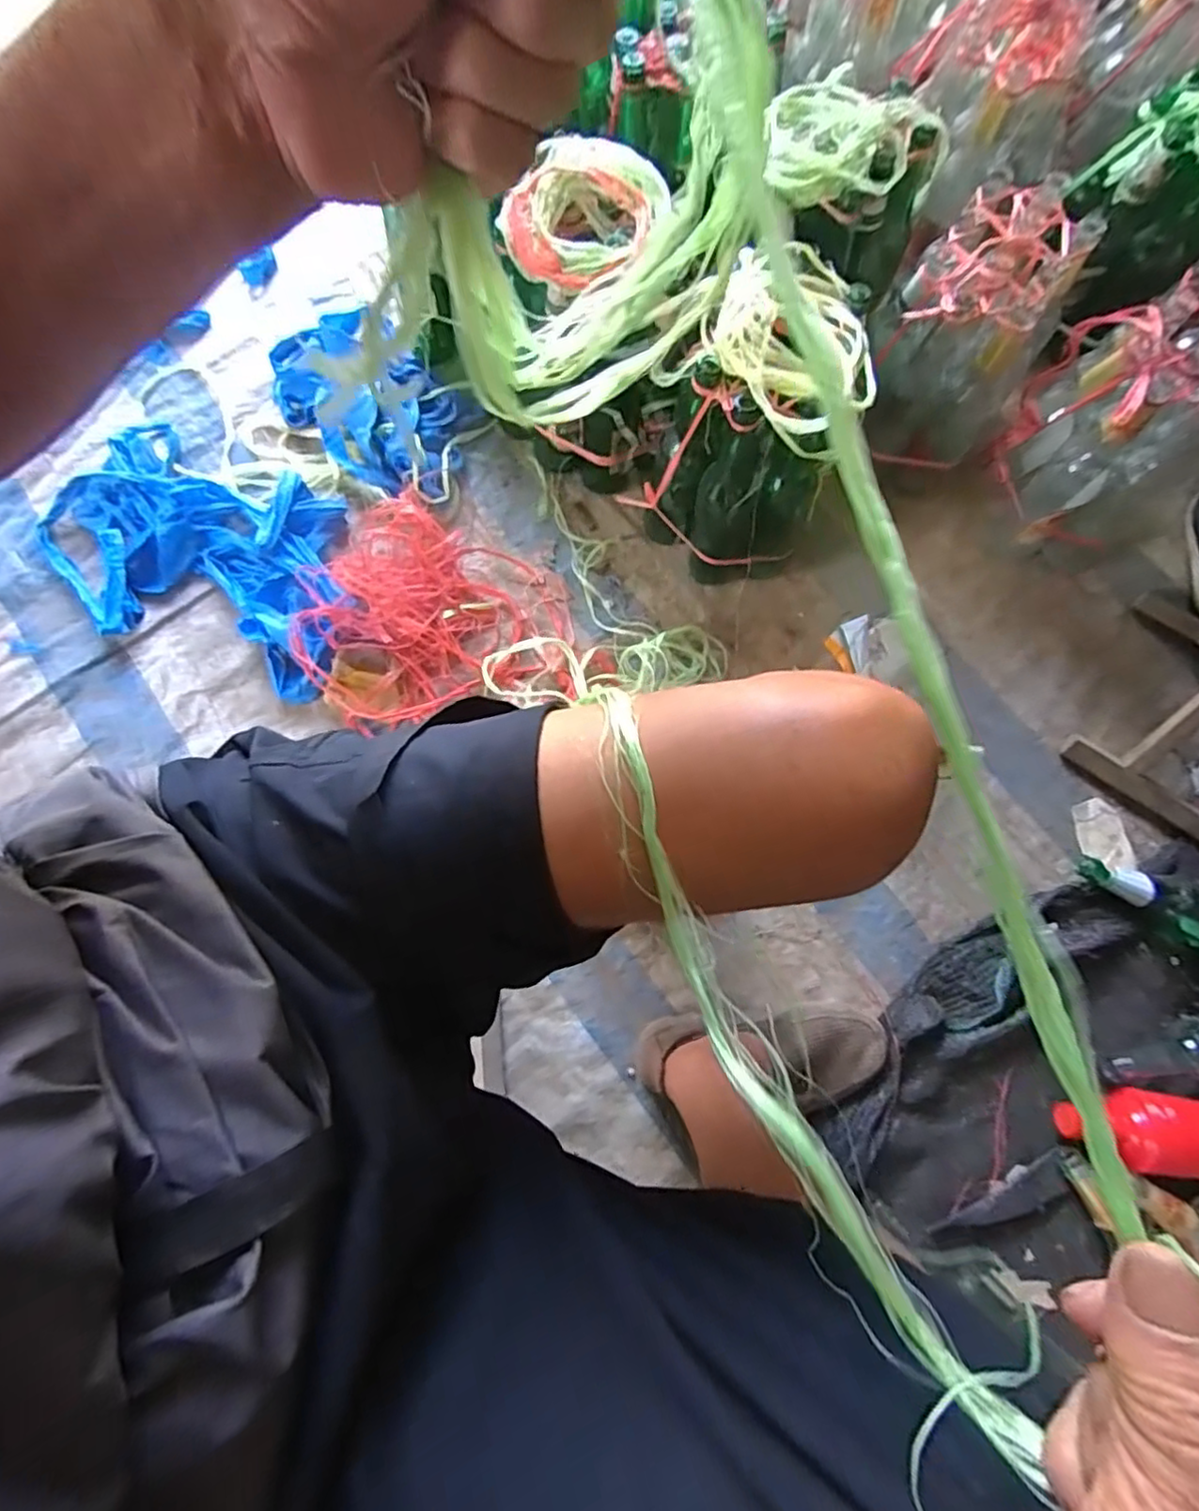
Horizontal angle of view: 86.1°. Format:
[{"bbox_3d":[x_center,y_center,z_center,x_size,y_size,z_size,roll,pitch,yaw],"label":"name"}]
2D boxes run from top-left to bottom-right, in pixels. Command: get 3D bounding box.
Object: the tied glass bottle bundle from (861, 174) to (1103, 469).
[{"bbox_3d":[0.457,-0.513,0.802,0.178,0.212,0.242,39,78,8],"label":"tied glass bottle bundle"}]

